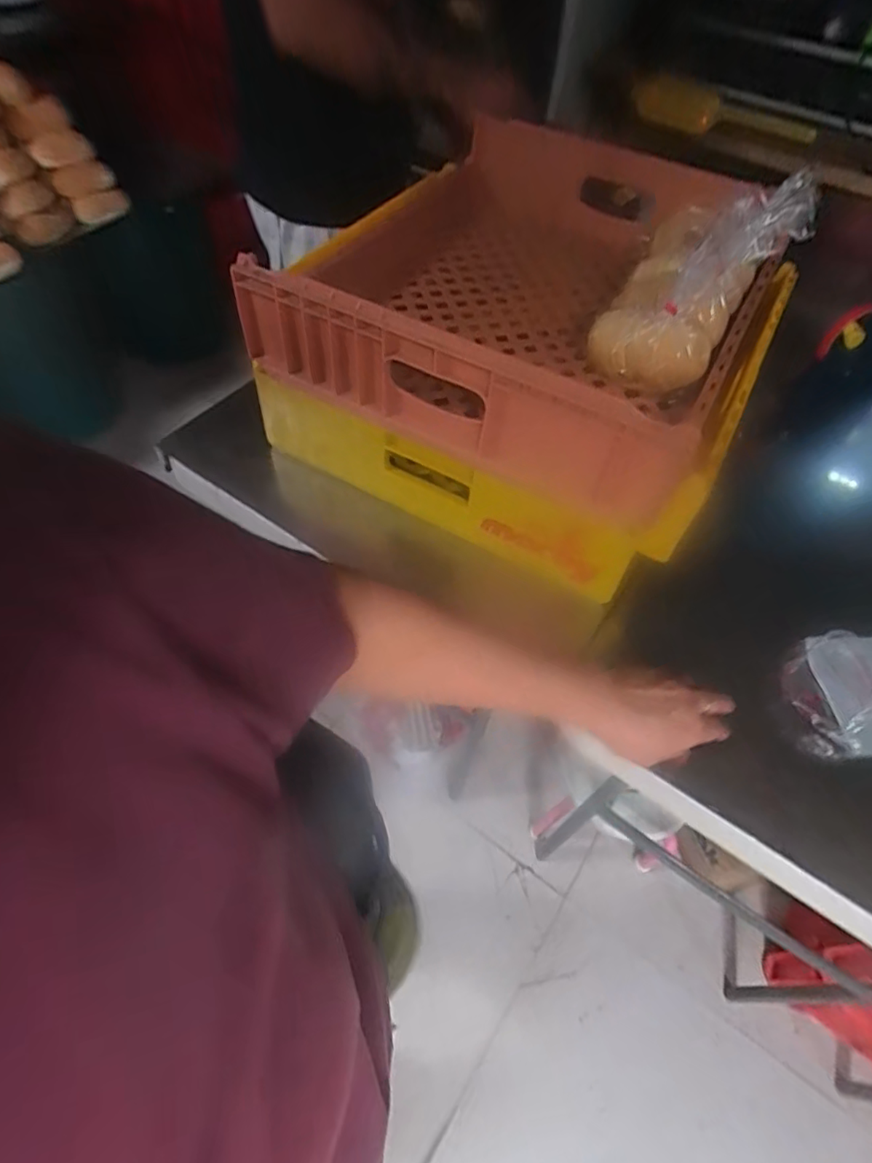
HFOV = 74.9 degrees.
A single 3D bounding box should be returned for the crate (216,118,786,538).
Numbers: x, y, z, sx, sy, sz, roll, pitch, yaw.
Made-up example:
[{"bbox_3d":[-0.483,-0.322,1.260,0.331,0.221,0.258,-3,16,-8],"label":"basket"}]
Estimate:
[{"bbox_3d":[0.120,-0.352,0.694,0.484,0.139,0.511,25,58,13],"label":"crate"}]

